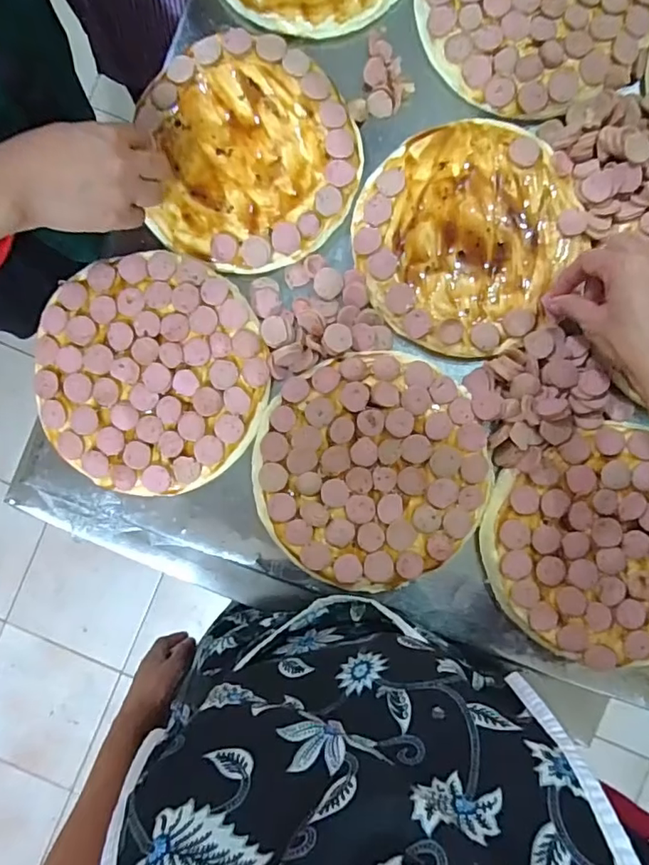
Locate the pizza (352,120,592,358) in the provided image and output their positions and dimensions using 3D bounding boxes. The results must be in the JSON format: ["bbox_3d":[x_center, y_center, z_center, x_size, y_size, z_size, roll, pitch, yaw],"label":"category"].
[{"bbox_3d":[0.121,-0.170,0.460,0.181,0.011,0.191,0,88,2],"label":"pizza"}]

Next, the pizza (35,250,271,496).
[{"bbox_3d":[-0.149,-0.052,0.454,0.191,0.010,0.200,0,88,2],"label":"pizza"}]

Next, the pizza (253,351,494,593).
[{"bbox_3d":[0.041,0.032,0.454,0.192,0.017,0.193,-3,88,2],"label":"pizza"}]

